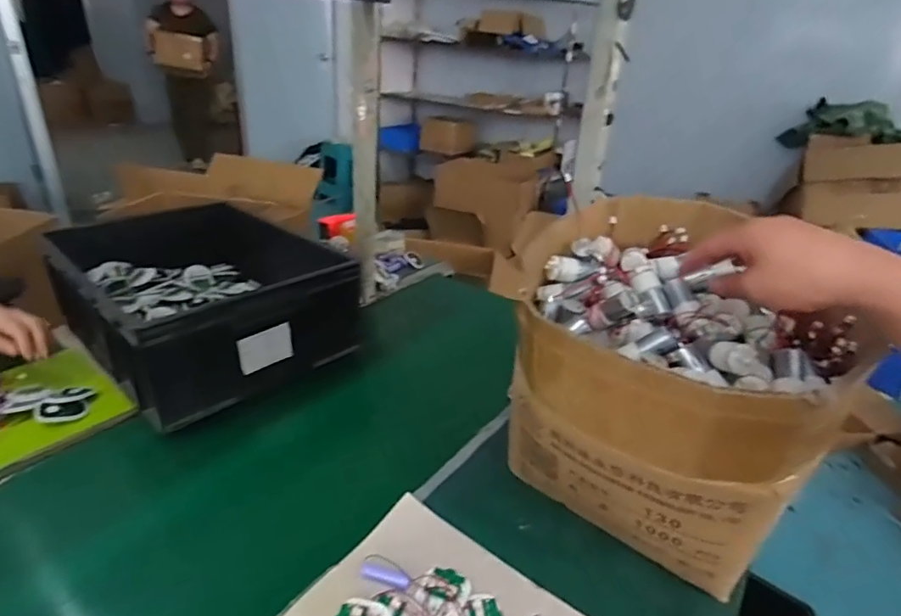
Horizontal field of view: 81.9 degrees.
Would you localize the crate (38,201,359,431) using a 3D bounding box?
[{"bbox_3d":[-0.441,-0.045,0.896,0.542,0.164,0.347,27,34,35],"label":"crate"}]

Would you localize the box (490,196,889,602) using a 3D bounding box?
[{"bbox_3d":[0.210,0.095,0.551,0.295,0.323,0.274,26,34,34],"label":"box"}]

